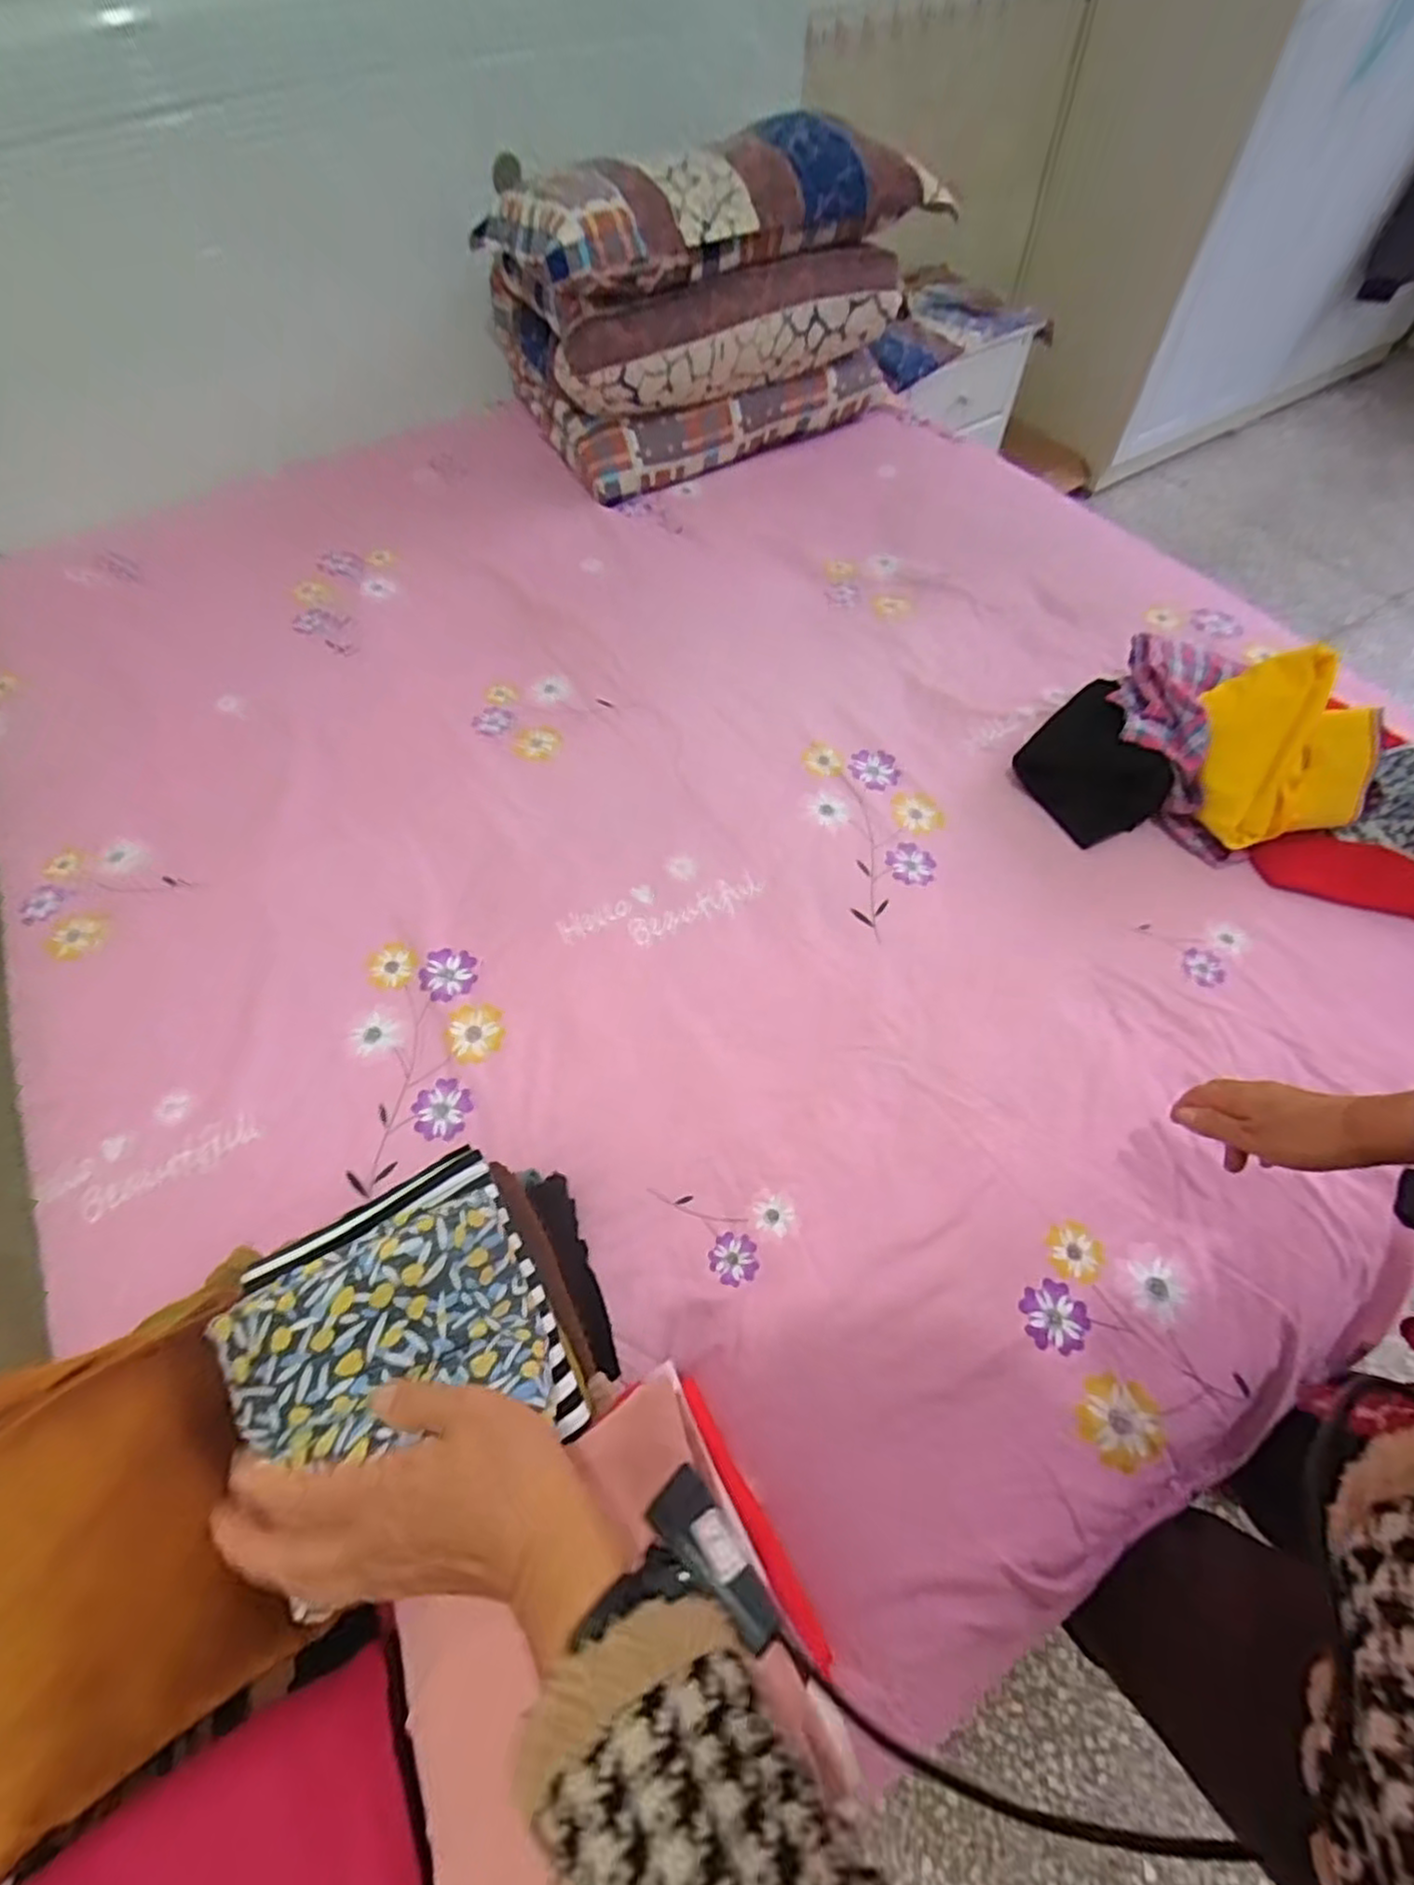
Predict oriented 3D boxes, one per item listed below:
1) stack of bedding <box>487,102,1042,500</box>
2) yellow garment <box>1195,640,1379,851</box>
[{"bbox_3d":[-0.010,-1.058,1.154,0.666,0.367,0.338,-11,63,-4],"label":"stack of bedding"},{"bbox_3d":[0.648,-0.218,0.782,0.150,0.035,0.197,-13,100,26],"label":"yellow garment"}]

